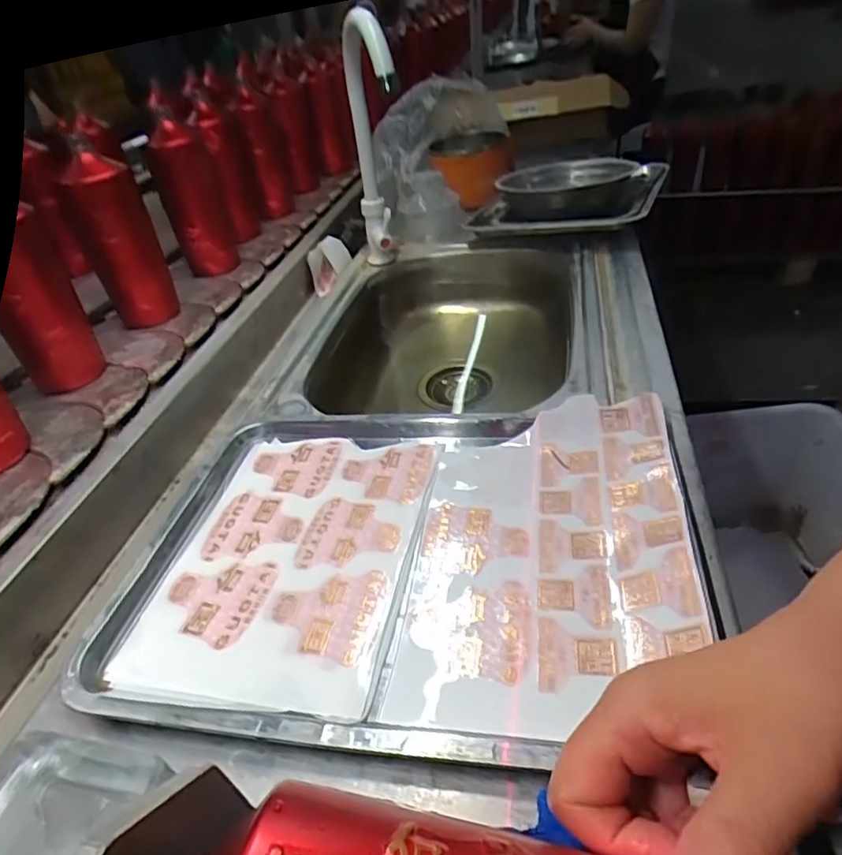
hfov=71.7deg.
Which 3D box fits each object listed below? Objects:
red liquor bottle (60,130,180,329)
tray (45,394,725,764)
[{"bbox_3d":[-0.354,-0.220,0.692,0.077,0.193,0.064,-23,40,-17],"label":"red liquor bottle"},{"bbox_3d":[-0.012,0.077,0.408,0.365,0.034,0.280,2,39,12],"label":"tray"}]

